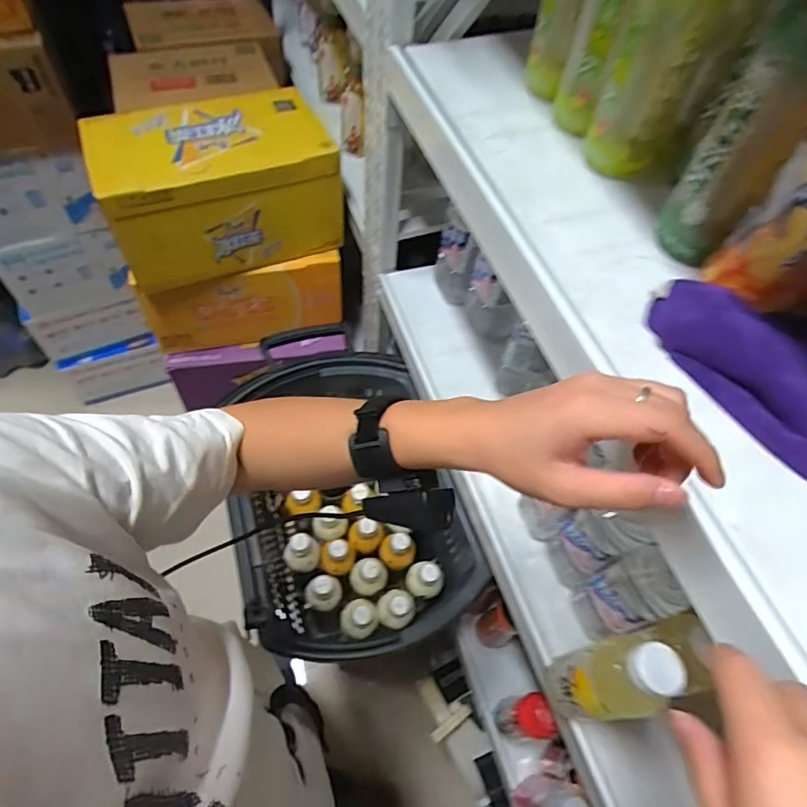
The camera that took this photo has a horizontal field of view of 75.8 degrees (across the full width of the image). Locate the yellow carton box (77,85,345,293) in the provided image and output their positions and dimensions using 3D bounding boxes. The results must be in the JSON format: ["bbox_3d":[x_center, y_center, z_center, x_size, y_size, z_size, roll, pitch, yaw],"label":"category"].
[{"bbox_3d":[-0.347,-0.414,0.983,0.395,0.205,0.255,-20,61,-17],"label":"yellow carton box"}]

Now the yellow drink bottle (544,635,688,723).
[{"bbox_3d":[0.188,0.261,0.492,0.052,0.194,0.068,-4,58,-7],"label":"yellow drink bottle"}]

